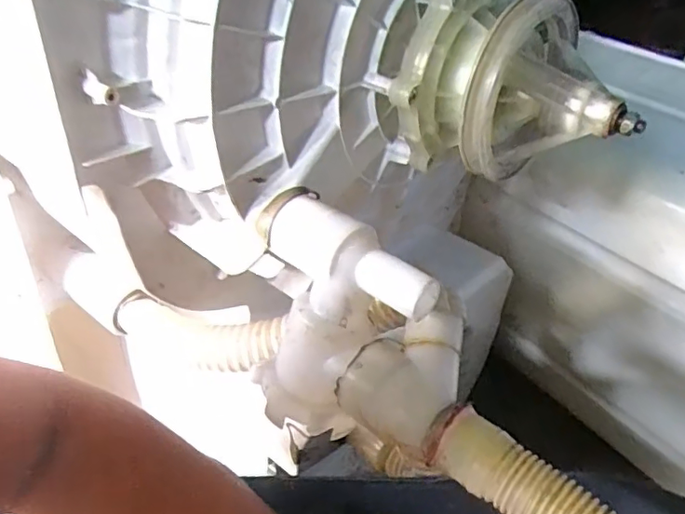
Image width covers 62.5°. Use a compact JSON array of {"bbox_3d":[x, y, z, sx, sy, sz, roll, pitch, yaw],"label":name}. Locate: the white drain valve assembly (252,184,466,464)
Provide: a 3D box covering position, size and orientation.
[{"bbox_3d":[0.004,0.039,0.322,0.131,0.098,0.089,14,43,23],"label":"white drain valve assembly"}]

